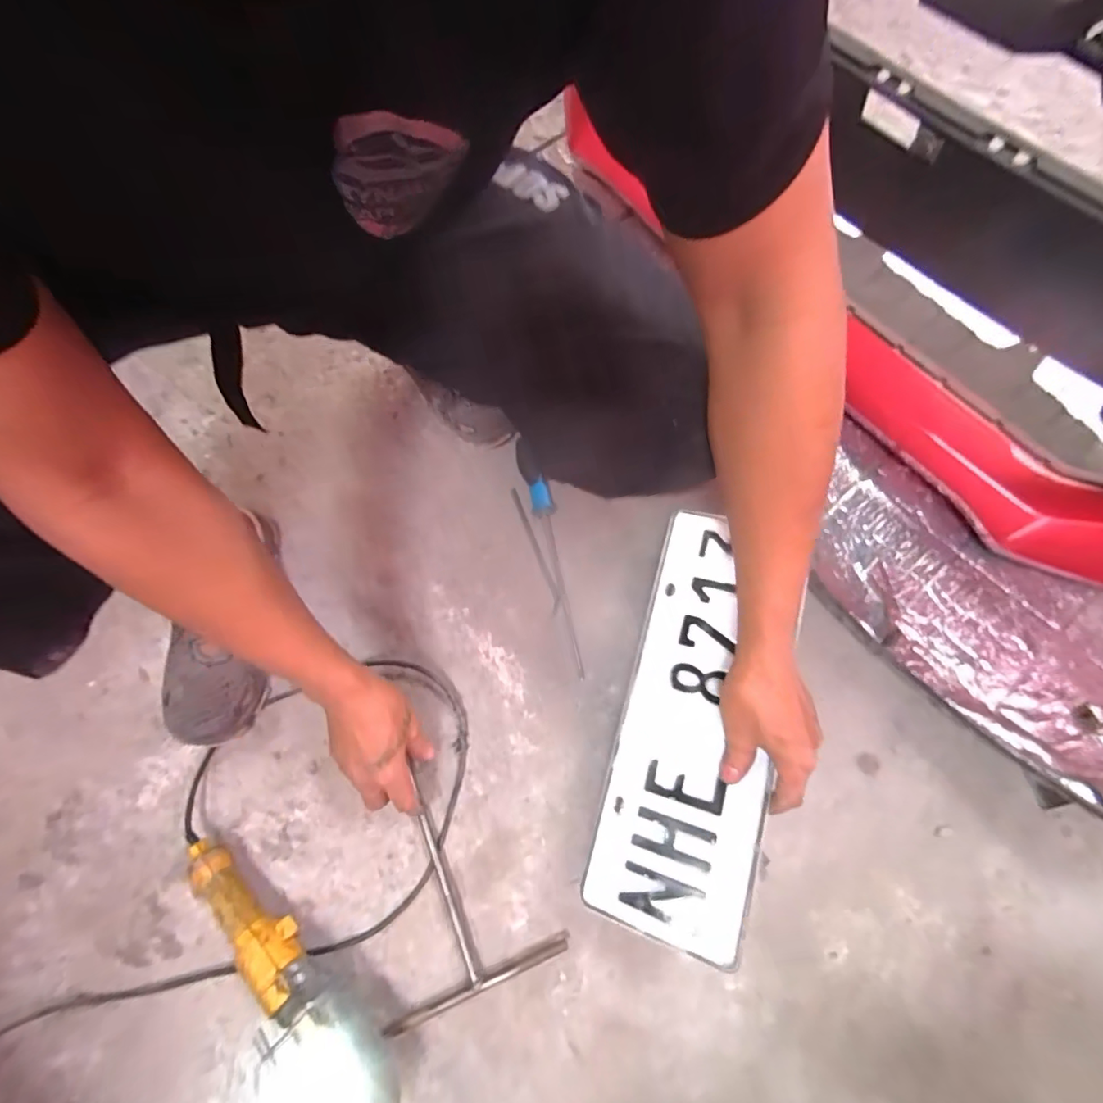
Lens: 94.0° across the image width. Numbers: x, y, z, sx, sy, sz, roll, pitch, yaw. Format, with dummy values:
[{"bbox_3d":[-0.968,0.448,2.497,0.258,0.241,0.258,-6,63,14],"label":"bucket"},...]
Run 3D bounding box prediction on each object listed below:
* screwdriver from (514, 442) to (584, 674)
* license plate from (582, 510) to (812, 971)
[{"bbox_3d":[0.002,0.002,0.618,0.027,0.027,0.291,-14,74,-2],"label":"screwdriver"},{"bbox_3d":[0.138,0.150,0.480,0.135,0.007,0.377,12,74,21],"label":"license plate"}]

